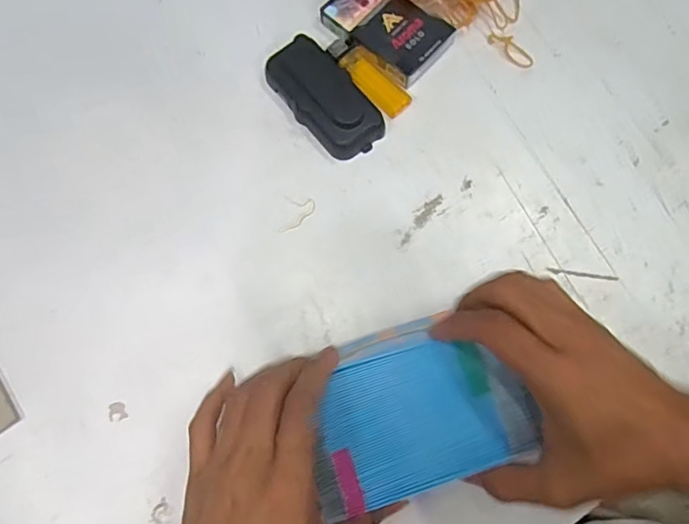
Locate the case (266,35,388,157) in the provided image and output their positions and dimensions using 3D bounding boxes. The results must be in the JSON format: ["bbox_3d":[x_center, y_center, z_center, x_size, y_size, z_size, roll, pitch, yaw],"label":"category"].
[{"bbox_3d":[-0.015,-0.134,0.413,0.053,0.023,0.104,-37,80,-9],"label":"case"}]

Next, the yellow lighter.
[{"bbox_3d":[0.021,-0.154,0.426,0.026,0.009,0.079,-44,81,-10],"label":"yellow lighter"}]

